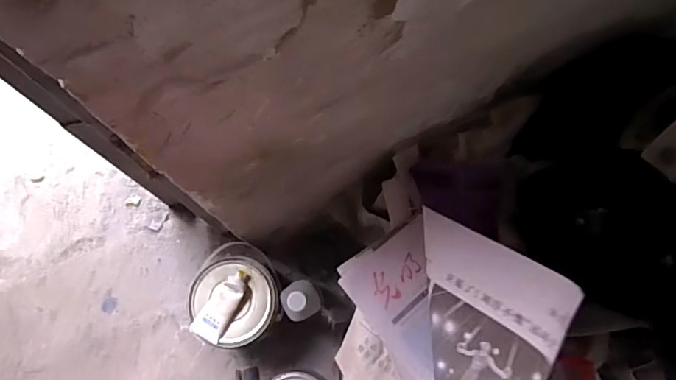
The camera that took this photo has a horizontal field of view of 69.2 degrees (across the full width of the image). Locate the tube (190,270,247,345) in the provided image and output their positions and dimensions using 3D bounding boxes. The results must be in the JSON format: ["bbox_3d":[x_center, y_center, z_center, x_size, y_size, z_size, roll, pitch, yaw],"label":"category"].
[{"bbox_3d":[-0.199,0.194,0.833,0.052,0.029,0.124,27,76,7],"label":"tube"}]

